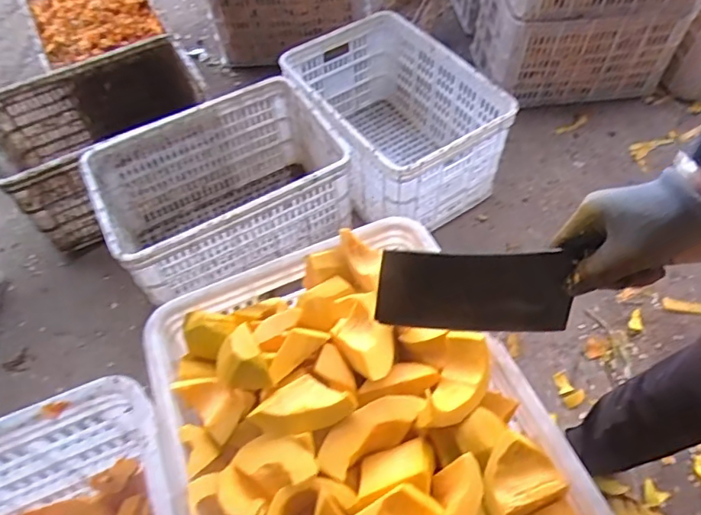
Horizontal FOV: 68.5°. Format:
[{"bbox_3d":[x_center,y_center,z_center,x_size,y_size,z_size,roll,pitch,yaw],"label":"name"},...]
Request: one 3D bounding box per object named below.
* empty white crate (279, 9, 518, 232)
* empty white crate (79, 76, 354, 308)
[{"bbox_3d":[0.104,-0.362,1.384,0.396,0.280,0.584,-26,60,-14],"label":"empty white crate"},{"bbox_3d":[-0.301,-0.144,1.260,0.534,0.318,0.384,-24,59,-13],"label":"empty white crate"}]

